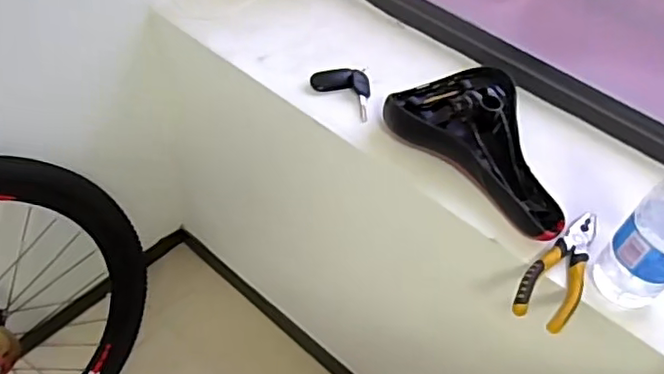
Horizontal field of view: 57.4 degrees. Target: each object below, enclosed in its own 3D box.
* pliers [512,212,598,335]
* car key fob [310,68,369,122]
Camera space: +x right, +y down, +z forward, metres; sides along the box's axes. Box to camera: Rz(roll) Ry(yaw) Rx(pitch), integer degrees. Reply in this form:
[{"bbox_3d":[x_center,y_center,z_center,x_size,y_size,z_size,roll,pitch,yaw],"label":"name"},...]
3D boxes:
[{"bbox_3d":[0.240,0.081,0.630,0.056,0.016,0.158,31,53,19],"label":"pliers"},{"bbox_3d":[0.024,-0.128,0.789,0.092,0.016,0.060,34,54,21],"label":"car key fob"}]

